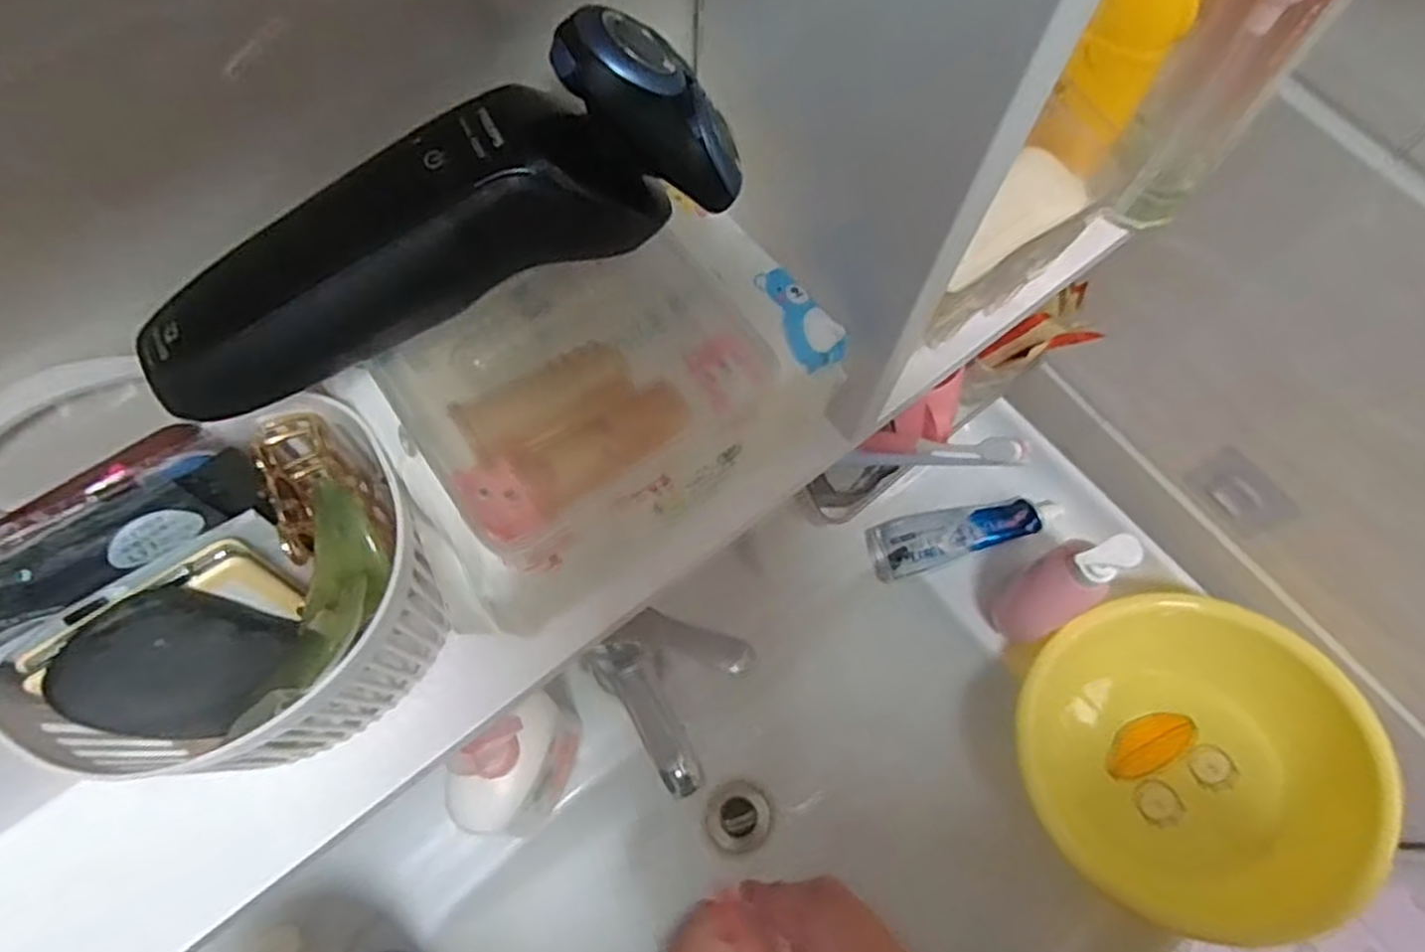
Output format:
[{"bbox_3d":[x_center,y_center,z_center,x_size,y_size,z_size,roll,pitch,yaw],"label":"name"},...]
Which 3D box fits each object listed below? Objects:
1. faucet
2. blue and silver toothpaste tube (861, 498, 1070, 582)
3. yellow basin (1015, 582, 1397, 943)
[{"bbox_3d":[-0.021,0.130,0.505,0.085,0.081,0.113,-34,74,-14],"label":"faucet"},{"bbox_3d":[0.220,0.048,0.700,0.165,0.038,0.045,-15,70,6],"label":"blue and silver toothpaste tube"},{"bbox_3d":[0.344,0.205,0.587,0.228,0.094,0.228,-4,65,8],"label":"yellow basin"}]

